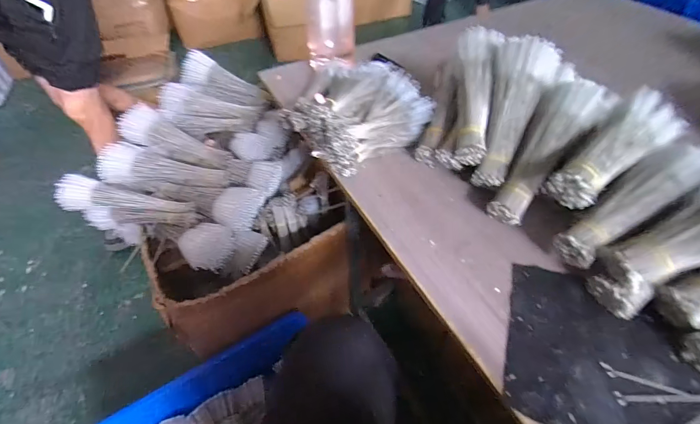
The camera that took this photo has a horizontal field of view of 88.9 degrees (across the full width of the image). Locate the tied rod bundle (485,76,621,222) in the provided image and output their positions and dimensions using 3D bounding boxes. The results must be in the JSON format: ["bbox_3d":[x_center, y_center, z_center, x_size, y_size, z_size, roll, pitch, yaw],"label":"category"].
[{"bbox_3d":[0.298,-0.093,0.543,0.088,0.050,0.248,33,86,27],"label":"tied rod bundle"}]

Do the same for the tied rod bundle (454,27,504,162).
[{"bbox_3d":[0.207,-0.195,0.590,0.062,0.045,0.239,6,78,7],"label":"tied rod bundle"}]

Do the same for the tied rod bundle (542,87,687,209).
[{"bbox_3d":[0.369,-0.086,0.493,0.245,0.062,0.083,-32,56,-24],"label":"tied rod bundle"}]

